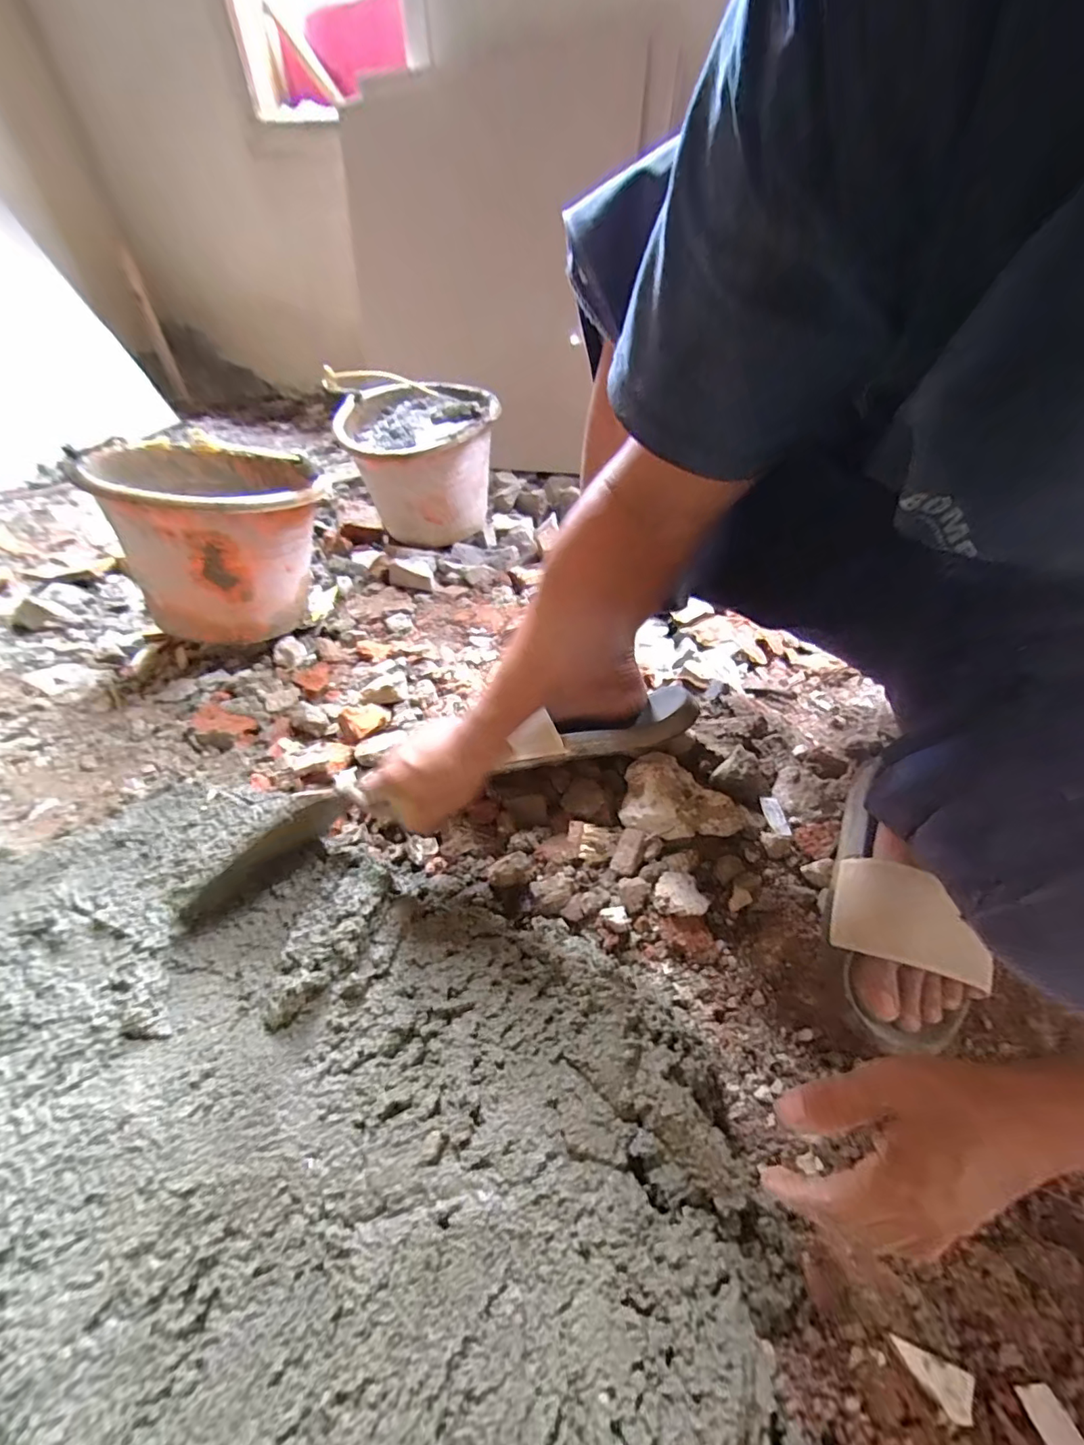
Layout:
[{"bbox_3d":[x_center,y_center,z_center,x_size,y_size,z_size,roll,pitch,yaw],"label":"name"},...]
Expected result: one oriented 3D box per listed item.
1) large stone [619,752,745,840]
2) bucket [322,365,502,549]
[{"bbox_3d":[0.135,0.071,0.514,0.115,0.044,0.080,-2,45,-2],"label":"large stone"},{"bbox_3d":[-0.201,-0.437,0.907,0.238,0.217,0.256,0,45,0],"label":"bucket"}]

